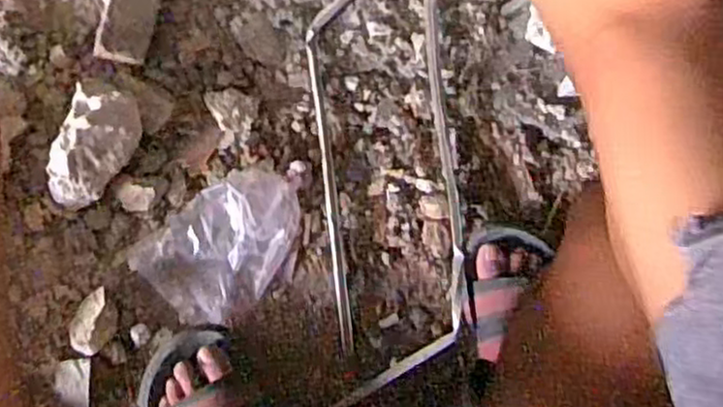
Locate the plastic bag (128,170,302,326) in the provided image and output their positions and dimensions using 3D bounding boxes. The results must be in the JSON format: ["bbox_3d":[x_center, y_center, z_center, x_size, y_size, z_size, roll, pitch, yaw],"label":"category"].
[{"bbox_3d":[-0.127,0.043,0.699,0.156,0.025,0.109,-33,89,-6],"label":"plastic bag"}]

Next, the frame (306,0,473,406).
[{"bbox_3d":[0.023,-0.021,0.691,0.156,0.031,0.467,1,86,-4],"label":"frame"}]

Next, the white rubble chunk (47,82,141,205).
[{"bbox_3d":[-0.239,-0.048,0.660,0.059,0.062,0.111,23,85,-2],"label":"white rubble chunk"}]

